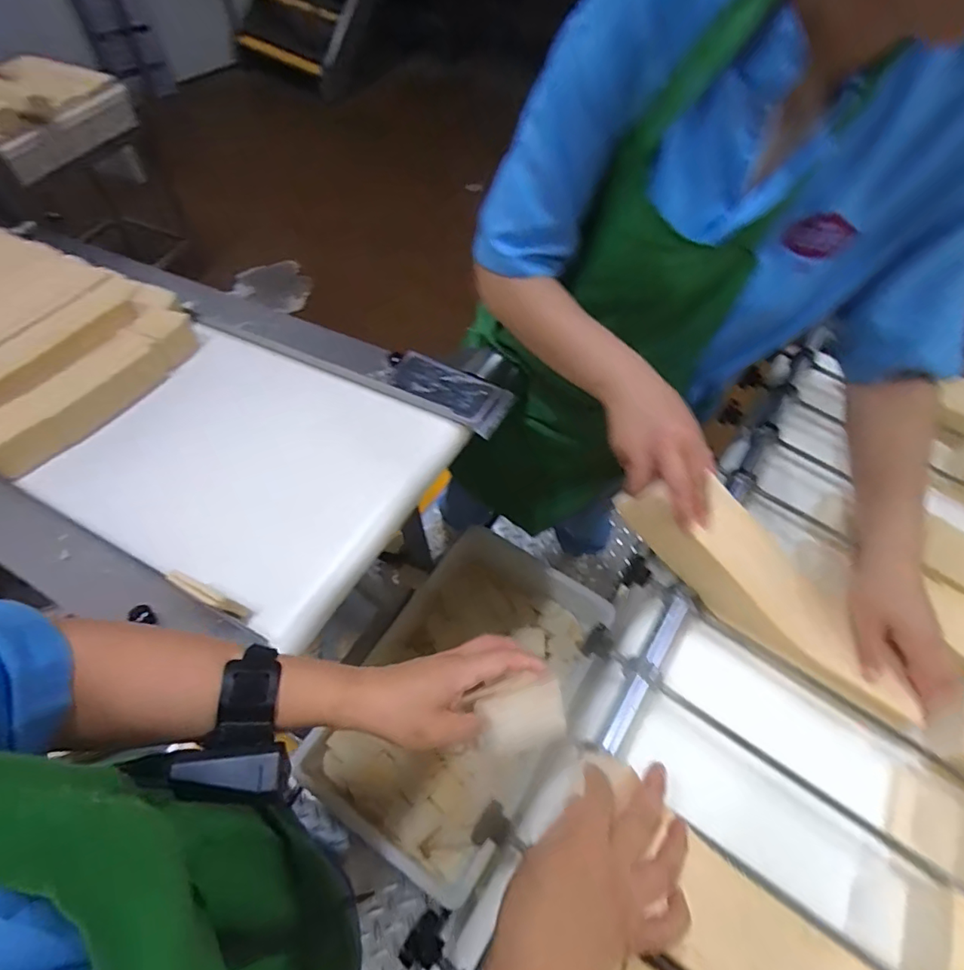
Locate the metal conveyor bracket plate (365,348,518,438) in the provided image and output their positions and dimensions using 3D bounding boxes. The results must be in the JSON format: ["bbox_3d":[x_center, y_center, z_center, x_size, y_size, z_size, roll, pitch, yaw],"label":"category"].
[{"bbox_3d":[-0.062,-0.146,0.789,0.215,0.029,0.085,26,60,12],"label":"metal conveyor bracket plate"}]

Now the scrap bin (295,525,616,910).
[{"bbox_3d":[-0.035,0.453,1.161,0.430,0.163,0.695,29,61,14],"label":"scrap bin"}]

